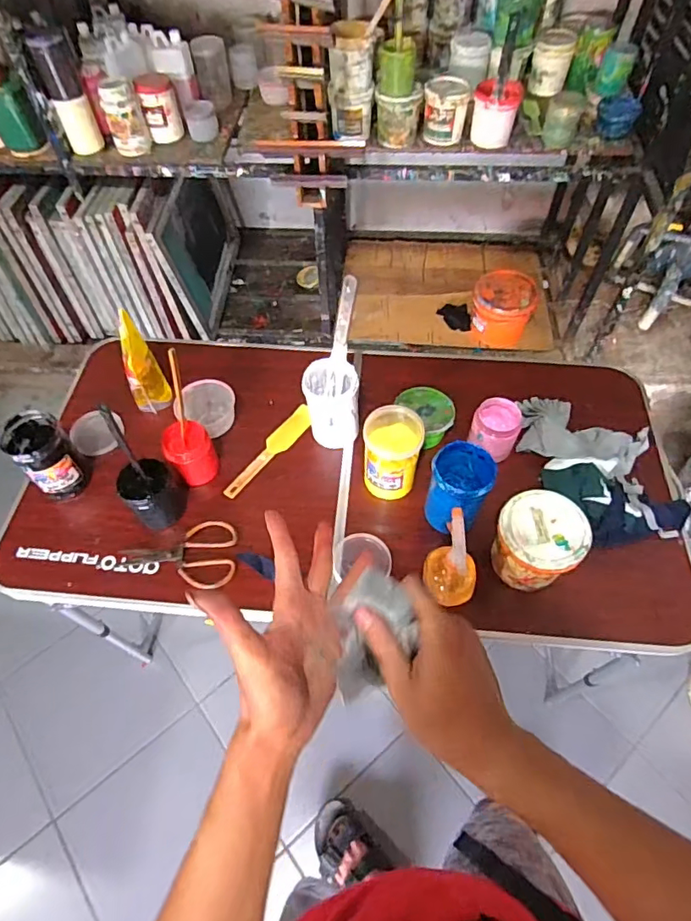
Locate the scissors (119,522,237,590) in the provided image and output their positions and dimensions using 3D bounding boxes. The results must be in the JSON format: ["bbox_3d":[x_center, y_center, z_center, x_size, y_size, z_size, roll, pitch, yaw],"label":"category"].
[{"bbox_3d":[-0.282,0.164,0.892,0.187,0.014,0.117,-5,57,-2],"label":"scissors"}]

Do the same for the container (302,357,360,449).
[{"bbox_3d":[-0.025,-0.105,0.968,0.098,0.131,0.108,-4,57,-1],"label":"container"}]

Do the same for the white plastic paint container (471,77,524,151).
[{"bbox_3d":[0.409,-0.947,1.427,0.123,0.128,0.133,13,58,9],"label":"white plastic paint container"}]

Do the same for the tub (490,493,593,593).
[{"bbox_3d":[0.297,0.132,0.821,0.122,0.129,0.120,-1,57,1],"label":"tub"}]

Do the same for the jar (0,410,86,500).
[{"bbox_3d":[-0.526,-0.005,0.923,0.095,0.152,0.089,-1,57,1],"label":"jar"}]

